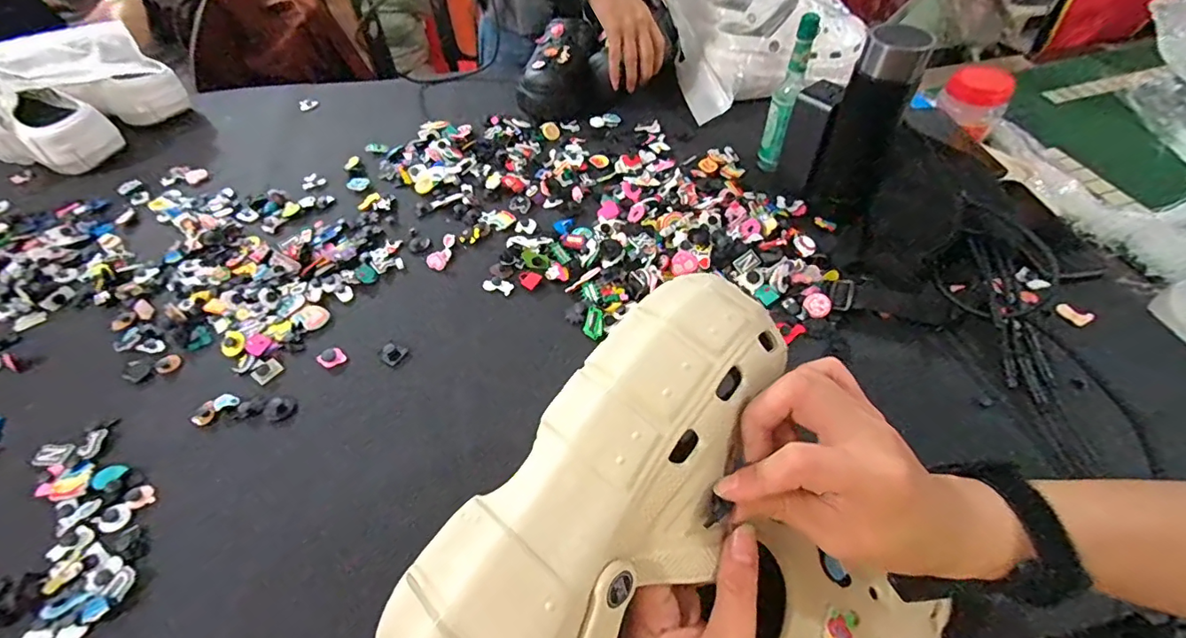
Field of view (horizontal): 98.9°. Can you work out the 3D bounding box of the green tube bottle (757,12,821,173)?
[{"bbox_3d":[0.238,-0.268,0.626,0.031,0.181,0.038,17,54,15],"label":"green tube bottle"}]

